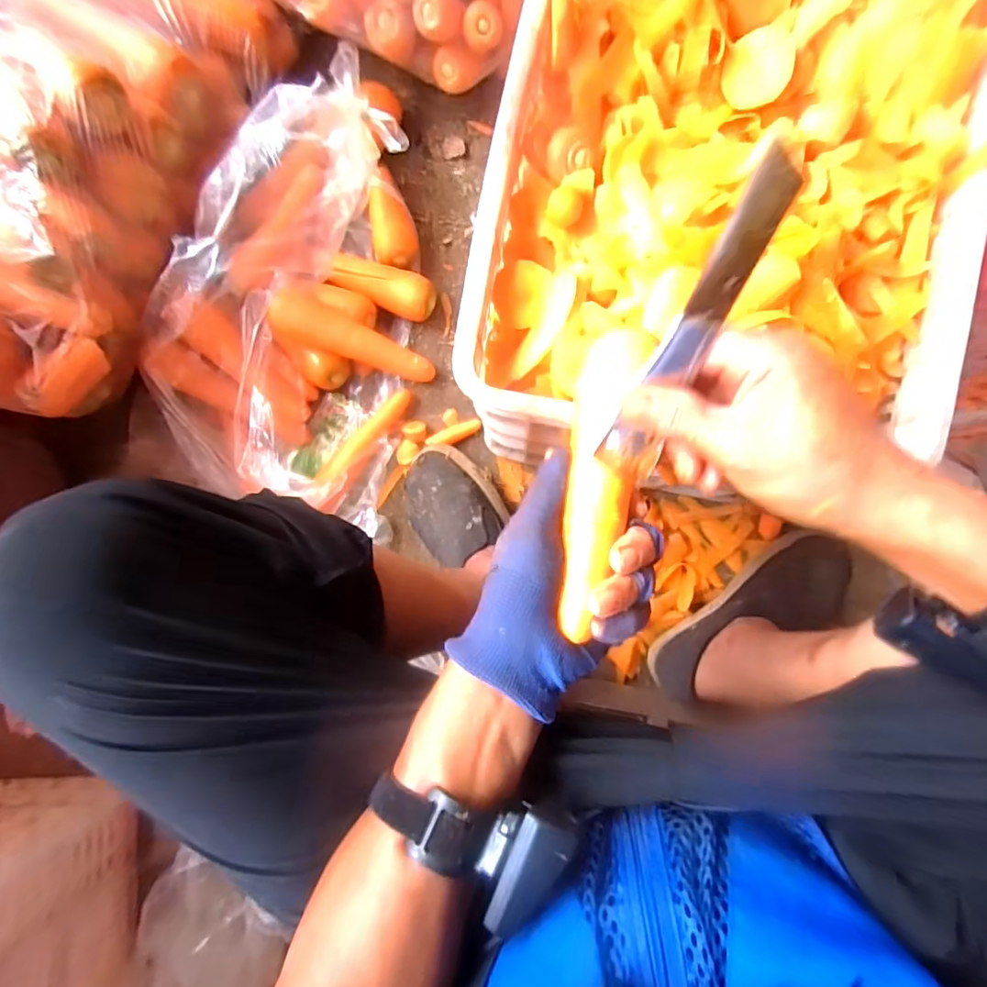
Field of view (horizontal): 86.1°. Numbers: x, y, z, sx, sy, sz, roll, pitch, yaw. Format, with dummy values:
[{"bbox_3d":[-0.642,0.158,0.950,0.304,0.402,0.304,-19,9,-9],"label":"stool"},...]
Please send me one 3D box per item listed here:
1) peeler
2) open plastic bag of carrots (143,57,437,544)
[{"bbox_3d":[0.097,-0.075,0.263,0.031,0.162,0.008,22,42,4],"label":"peeler"},{"bbox_3d":[-0.224,-0.230,0.617,0.252,0.170,0.439,14,86,3],"label":"open plastic bag of carrots"}]

